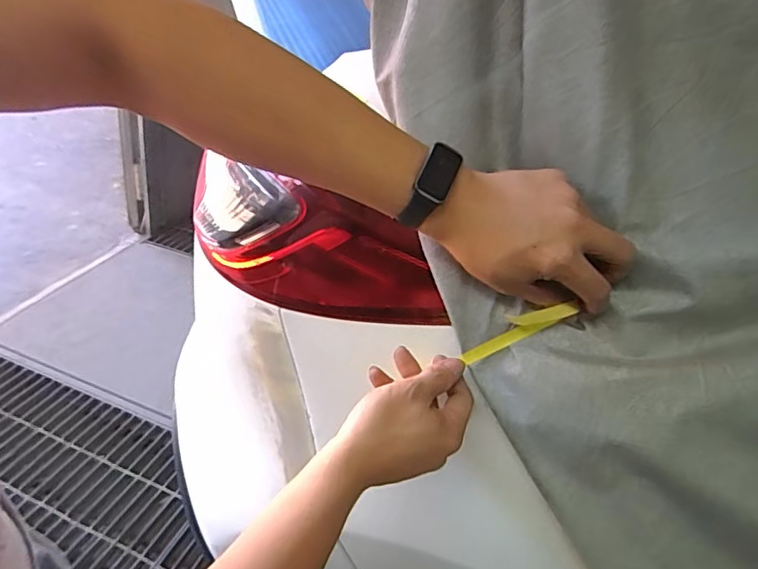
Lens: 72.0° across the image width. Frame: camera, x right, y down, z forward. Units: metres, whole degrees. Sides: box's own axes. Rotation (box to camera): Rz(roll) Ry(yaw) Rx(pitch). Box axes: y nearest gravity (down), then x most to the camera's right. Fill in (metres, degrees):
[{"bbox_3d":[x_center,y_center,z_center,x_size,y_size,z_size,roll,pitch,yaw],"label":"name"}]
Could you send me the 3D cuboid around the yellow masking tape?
[{"bbox_3d":[0.108,0.039,0.419,0.028,0.098,0.009,41,31,-25],"label":"yellow masking tape"}]

